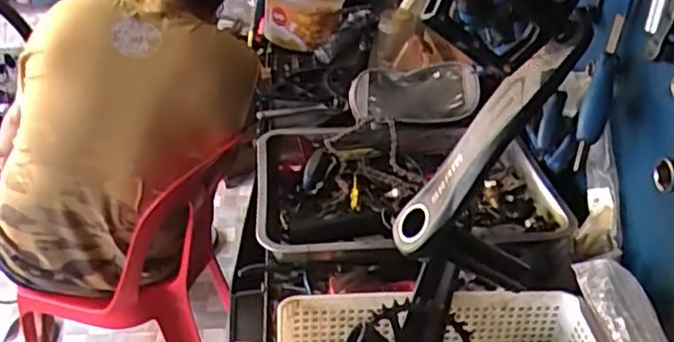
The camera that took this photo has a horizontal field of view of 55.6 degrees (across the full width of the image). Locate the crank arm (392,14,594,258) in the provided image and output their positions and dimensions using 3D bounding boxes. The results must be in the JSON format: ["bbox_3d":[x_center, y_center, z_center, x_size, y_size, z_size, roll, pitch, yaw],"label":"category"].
[{"bbox_3d":[0.109,-0.022,0.470,0.025,0.209,0.036,23,25,-27],"label":"crank arm"}]

